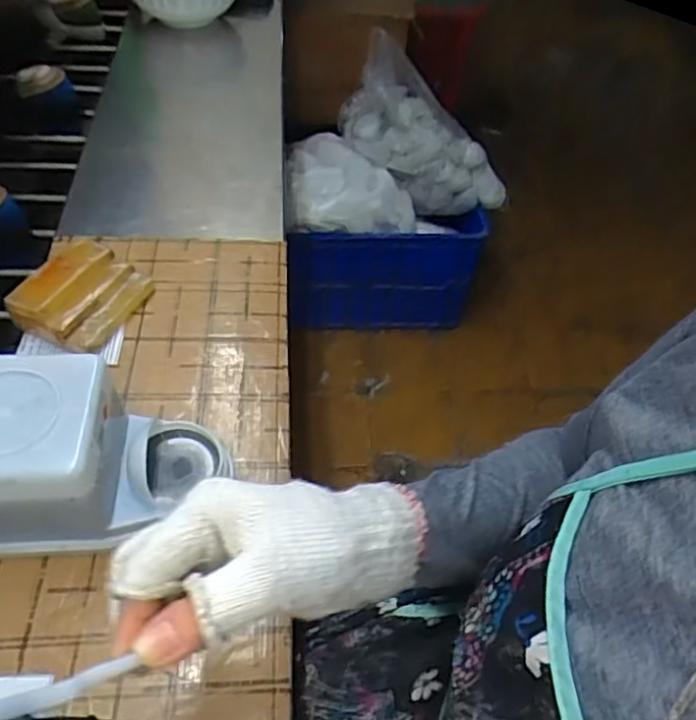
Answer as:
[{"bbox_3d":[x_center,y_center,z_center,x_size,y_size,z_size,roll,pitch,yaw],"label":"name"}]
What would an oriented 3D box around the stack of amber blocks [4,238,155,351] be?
[{"bbox_3d":[-0.236,-0.060,0.577,0.082,0.036,0.104,26,54,14],"label":"stack of amber blocks"}]

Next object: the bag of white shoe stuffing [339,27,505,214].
[{"bbox_3d":[0.154,-0.492,1.440,0.467,0.227,0.147,37,44,-29],"label":"bag of white shoe stuffing"}]

